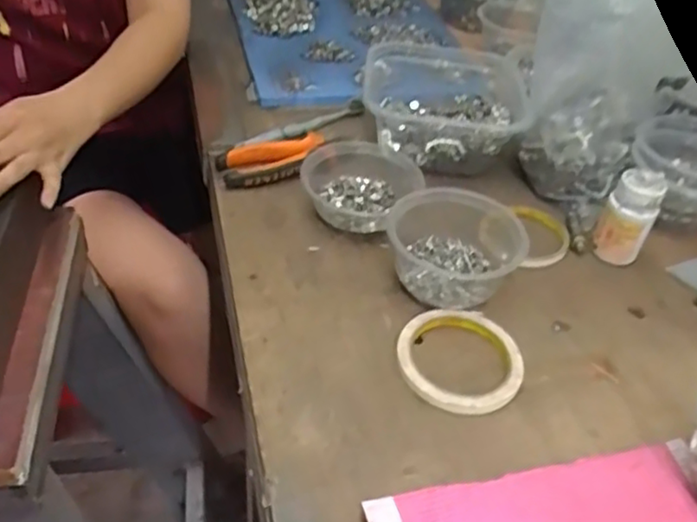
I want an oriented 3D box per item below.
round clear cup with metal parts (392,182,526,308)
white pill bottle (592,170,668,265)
[{"bbox_3d":[0.092,-0.017,0.585,0.109,0.057,0.113,2,43,-2],"label":"round clear cup with metal parts"},{"bbox_3d":[0.260,-0.041,0.616,0.042,0.082,0.039,20,45,17],"label":"white pill bottle"}]

